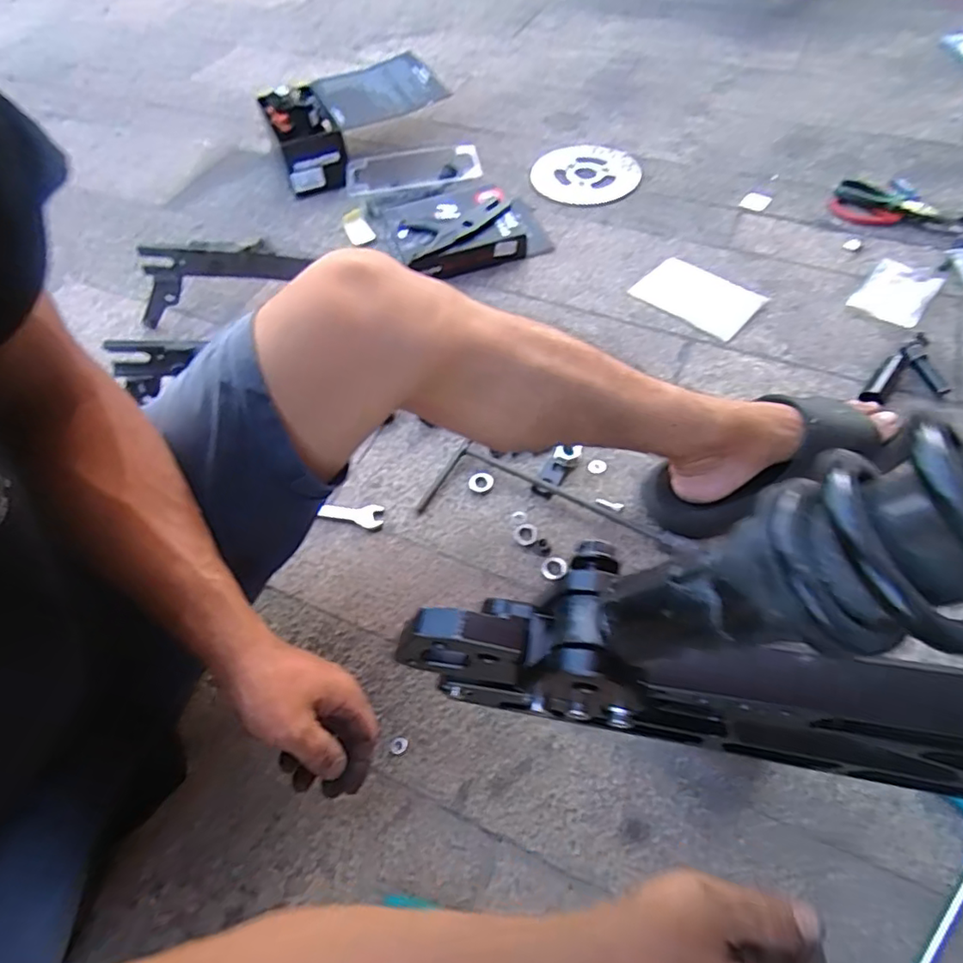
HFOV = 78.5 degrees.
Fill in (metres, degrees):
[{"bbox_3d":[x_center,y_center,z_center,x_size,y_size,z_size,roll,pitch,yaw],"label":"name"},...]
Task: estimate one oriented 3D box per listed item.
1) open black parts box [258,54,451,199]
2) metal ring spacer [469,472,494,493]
[{"bbox_3d":[-0.207,-0.600,0.983,0.280,0.110,0.165,-26,58,-13],"label":"open black parts box"},{"bbox_3d":[-0.001,0.001,0.639,0.027,0.004,0.022,-8,56,-1],"label":"metal ring spacer"}]

